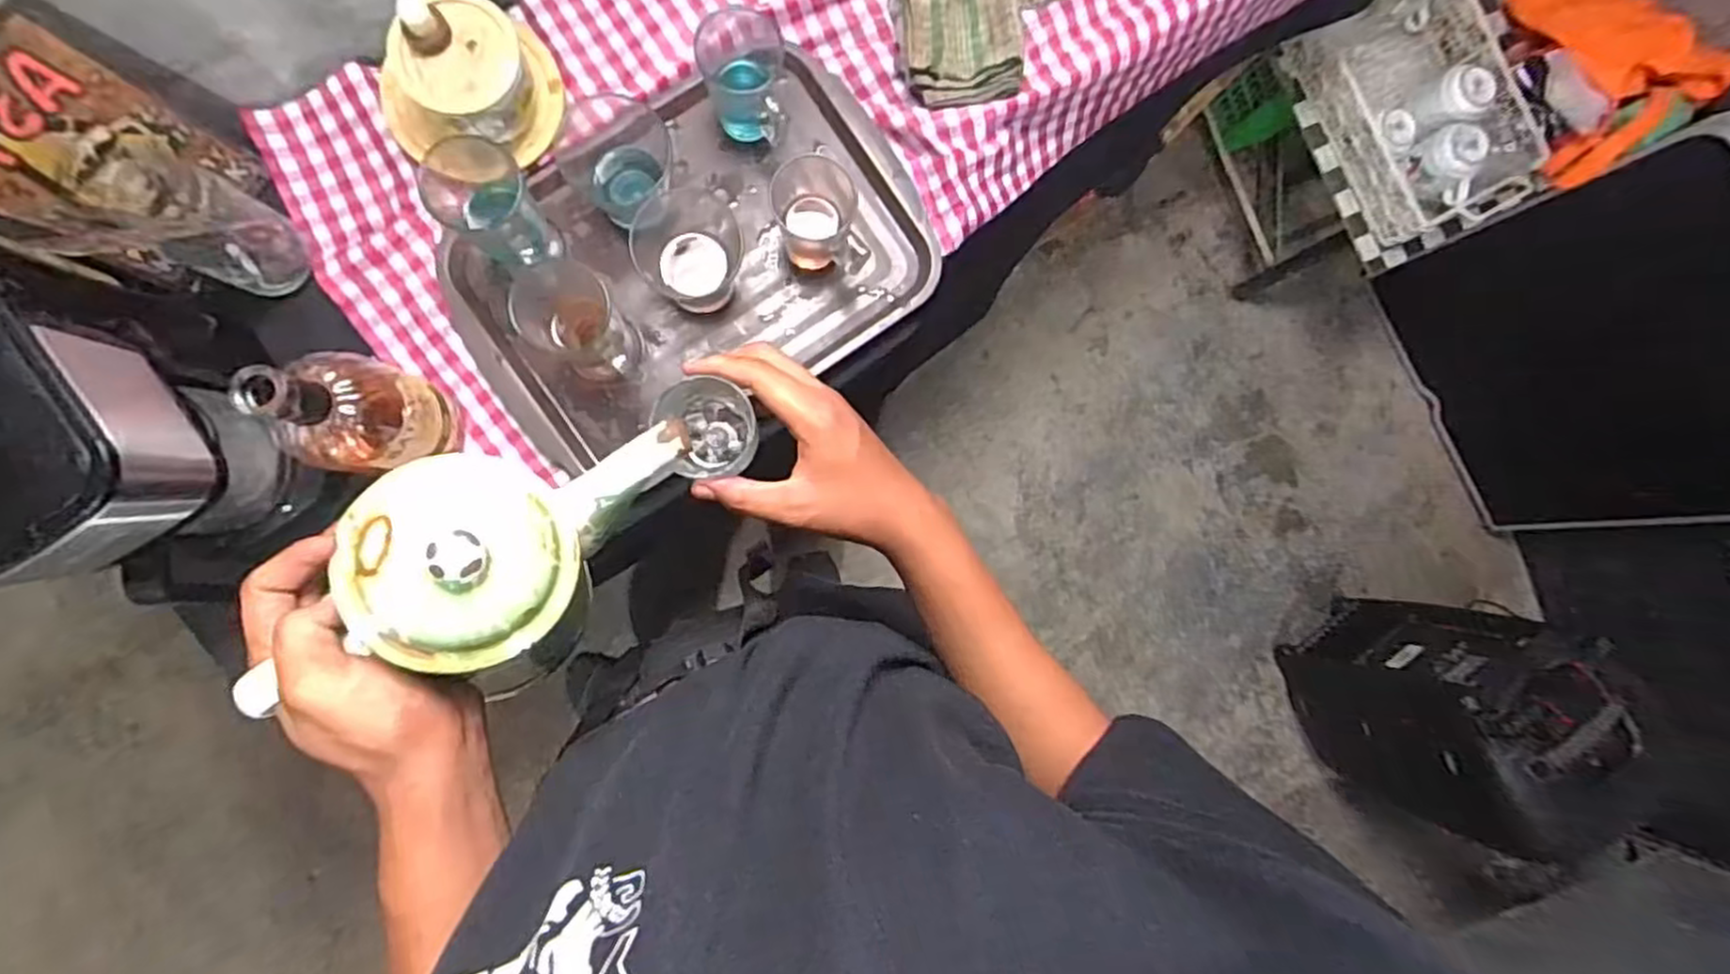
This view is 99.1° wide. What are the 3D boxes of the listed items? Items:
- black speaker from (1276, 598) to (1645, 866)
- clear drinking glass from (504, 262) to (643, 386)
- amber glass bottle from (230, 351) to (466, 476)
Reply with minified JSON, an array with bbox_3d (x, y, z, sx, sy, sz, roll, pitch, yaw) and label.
[{"bbox_3d":[1.043,0.416,1.339,0.230,0.520,0.331,-21,90,-7],"label":"black speaker"},{"bbox_3d":[-0.255,-0.144,0.661,0.075,0.111,0.083,-28,91,-6],"label":"clear drinking glass"},{"bbox_3d":[-0.397,-0.057,0.586,0.068,0.211,0.089,3,88,-6],"label":"amber glass bottle"}]

